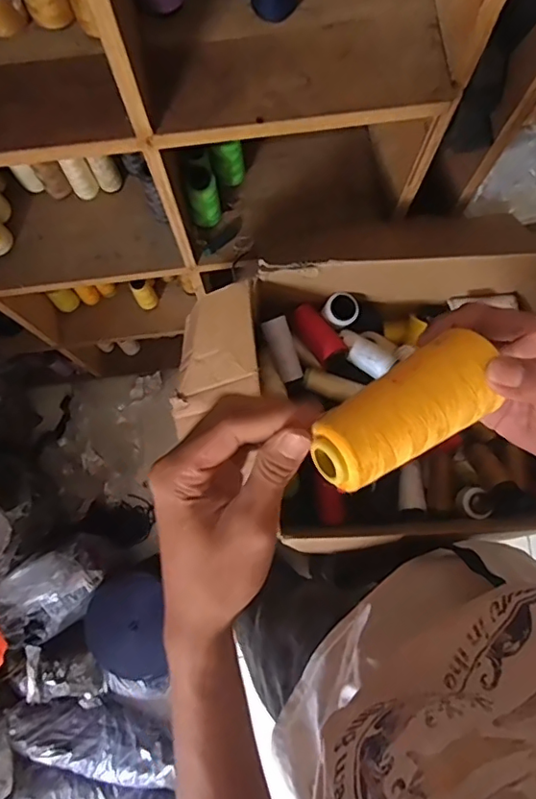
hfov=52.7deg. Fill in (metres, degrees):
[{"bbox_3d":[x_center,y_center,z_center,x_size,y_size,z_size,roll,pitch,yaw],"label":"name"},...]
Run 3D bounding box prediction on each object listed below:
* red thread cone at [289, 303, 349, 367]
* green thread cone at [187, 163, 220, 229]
[{"bbox_3d":[0.079,-0.104,0.859,0.047,0.041,0.110,-32,64,-5],"label":"red thread cone"},{"bbox_3d":[-0.098,-0.308,0.826,0.044,0.116,0.042,-11,80,-2],"label":"green thread cone"}]

